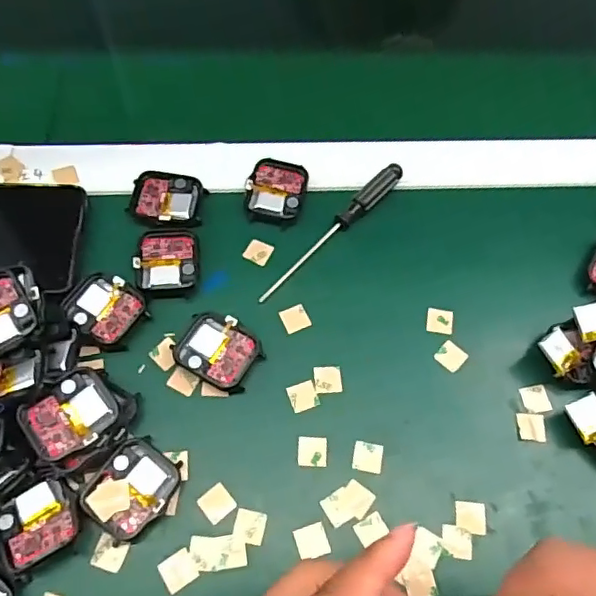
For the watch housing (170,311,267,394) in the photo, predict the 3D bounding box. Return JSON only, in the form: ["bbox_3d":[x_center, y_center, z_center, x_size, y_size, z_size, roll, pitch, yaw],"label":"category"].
[{"bbox_3d":[-0.045,0.030,0.322,0.045,0.011,0.037,27,64,11],"label":"watch housing"}]

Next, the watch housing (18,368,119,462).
[{"bbox_3d":[-0.114,0.058,0.282,0.042,0.008,0.036,-38,74,-23],"label":"watch housing"}]

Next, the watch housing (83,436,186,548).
[{"bbox_3d":[-0.084,0.097,0.288,0.038,0.010,0.044,36,66,15],"label":"watch housing"}]

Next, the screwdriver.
[{"bbox_3d":[0.023,-0.044,0.361,0.013,0.013,0.131,40,67,16],"label":"screwdriver"}]

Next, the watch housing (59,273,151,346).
[{"bbox_3d":[-0.113,0.005,0.328,0.042,0.008,0.037,34,66,14],"label":"watch housing"}]

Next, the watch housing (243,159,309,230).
[{"bbox_3d":[-0.014,-0.069,0.372,0.037,0.010,0.046,10,62,2],"label":"watch housing"}]

